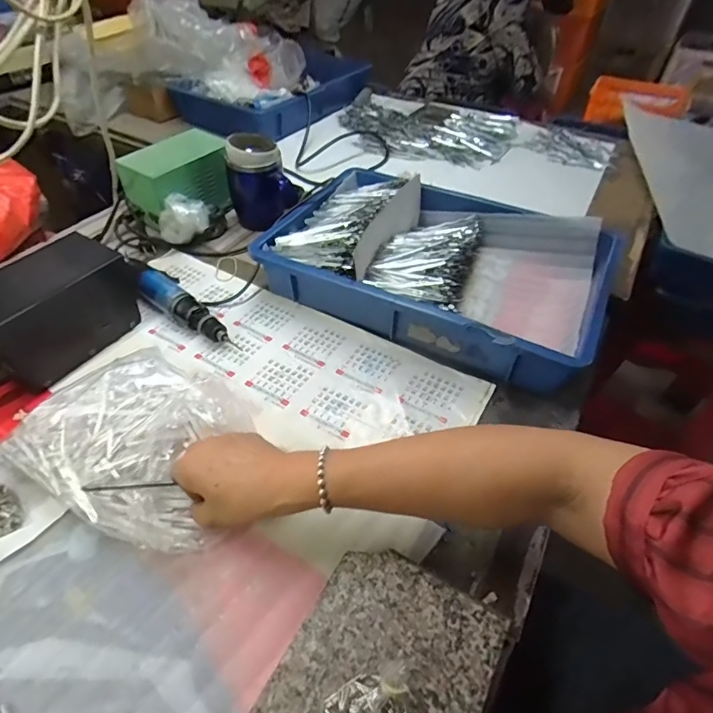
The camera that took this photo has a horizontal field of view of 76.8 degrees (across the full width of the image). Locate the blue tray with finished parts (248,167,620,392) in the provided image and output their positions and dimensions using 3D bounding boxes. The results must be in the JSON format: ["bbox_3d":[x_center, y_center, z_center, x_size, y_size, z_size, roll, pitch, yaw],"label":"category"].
[{"bbox_3d":[0.108,-0.129,0.619,0.418,0.085,0.281,23,50,20],"label":"blue tray with finished parts"}]

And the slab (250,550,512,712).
[{"bbox_3d":[-0.003,0.257,0.293,0.132,0.033,0.238,23,50,21],"label":"slab"}]

